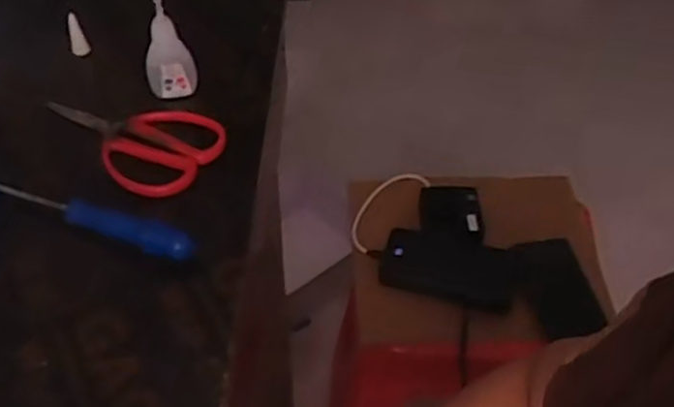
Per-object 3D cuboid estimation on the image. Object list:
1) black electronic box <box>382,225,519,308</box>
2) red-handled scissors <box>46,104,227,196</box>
[{"bbox_3d":[0.128,0.074,0.837,0.148,0.027,0.076,11,47,10],"label":"black electronic box"},{"bbox_3d":[-0.143,-0.053,0.522,0.131,0.010,0.080,30,52,24],"label":"red-handled scissors"}]

